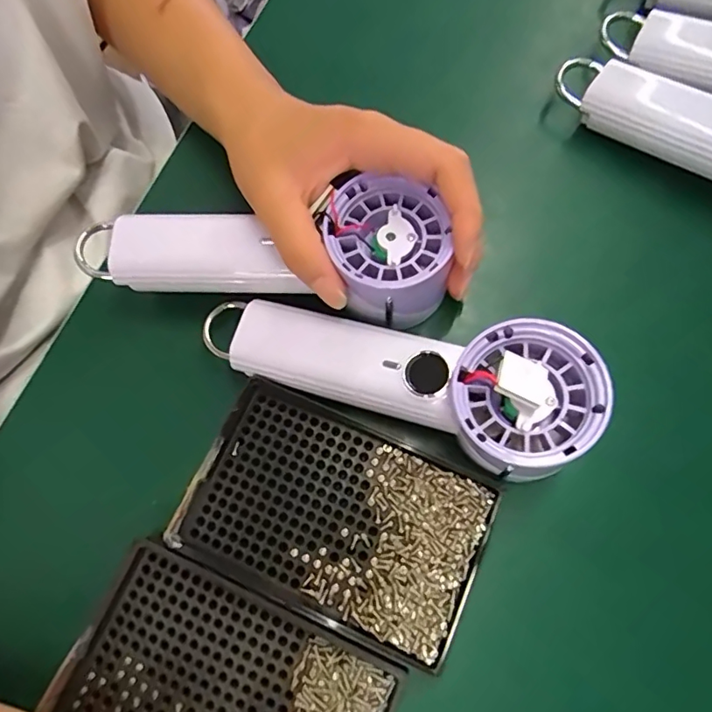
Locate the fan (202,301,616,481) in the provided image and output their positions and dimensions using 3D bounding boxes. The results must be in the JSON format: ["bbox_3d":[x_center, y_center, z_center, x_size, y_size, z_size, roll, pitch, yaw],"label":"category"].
[{"bbox_3d":[0.014,0.004,0.249,0.197,0.045,0.065,12,74,20],"label":"fan"}]

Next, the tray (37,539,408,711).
[{"bbox_3d":[-0.056,0.149,0.227,0.137,0.011,0.083,25,76,9],"label":"tray"}]

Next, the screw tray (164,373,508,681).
[{"bbox_3d":[-0.011,0.076,0.247,0.136,0.011,0.088,22,75,9],"label":"screw tray"}]

